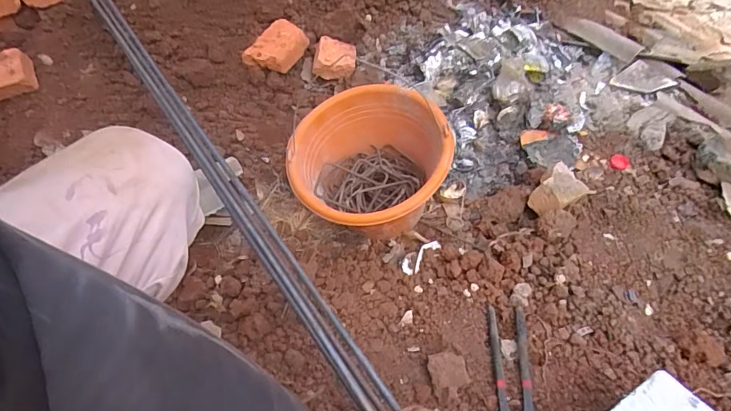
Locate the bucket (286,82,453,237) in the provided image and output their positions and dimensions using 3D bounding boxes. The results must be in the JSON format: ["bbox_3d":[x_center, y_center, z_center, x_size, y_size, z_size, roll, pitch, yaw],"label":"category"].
[{"bbox_3d":[0.008,-0.052,0.720,0.235,0.163,0.235,-1,57,2],"label":"bucket"}]

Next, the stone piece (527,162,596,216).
[{"bbox_3d":[0.326,-0.028,0.751,0.121,0.042,0.074,-36,62,-19],"label":"stone piece"}]

